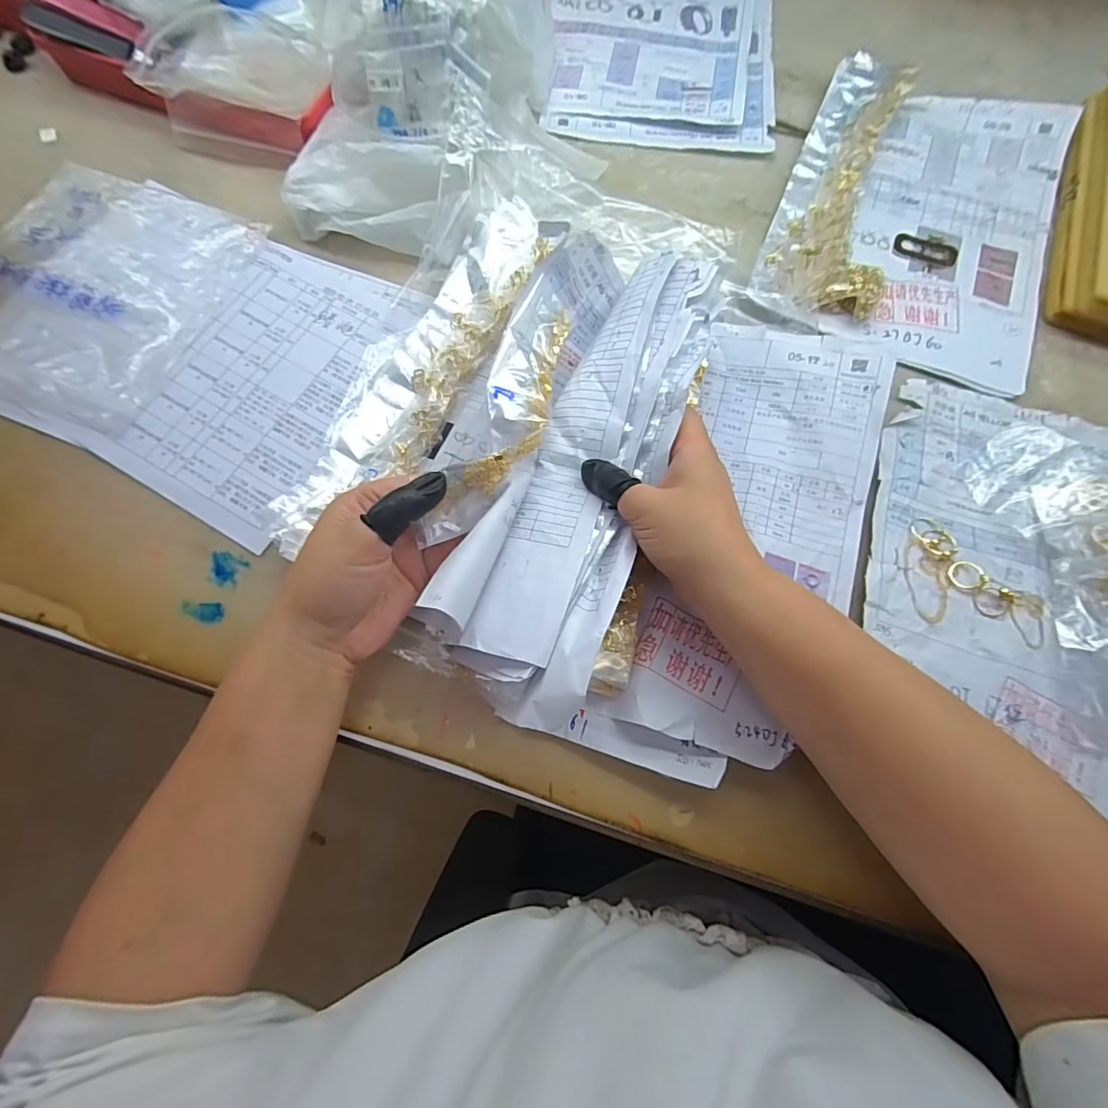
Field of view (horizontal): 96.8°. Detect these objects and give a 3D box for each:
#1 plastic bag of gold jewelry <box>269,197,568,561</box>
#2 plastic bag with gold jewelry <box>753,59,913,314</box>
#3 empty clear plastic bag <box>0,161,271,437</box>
[{"bbox_3d":[-0.096,-0.132,0.348,0.084,0.023,0.296,30,79,9],"label":"plastic bag of gold jewelry"},{"bbox_3d":[0.245,-0.313,0.406,0.090,0.034,0.276,21,73,6],"label":"plastic bag with gold jewelry"},{"bbox_3d":[-0.356,-0.207,0.379,0.200,0.010,0.201,21,73,6],"label":"empty clear plastic bag"}]

